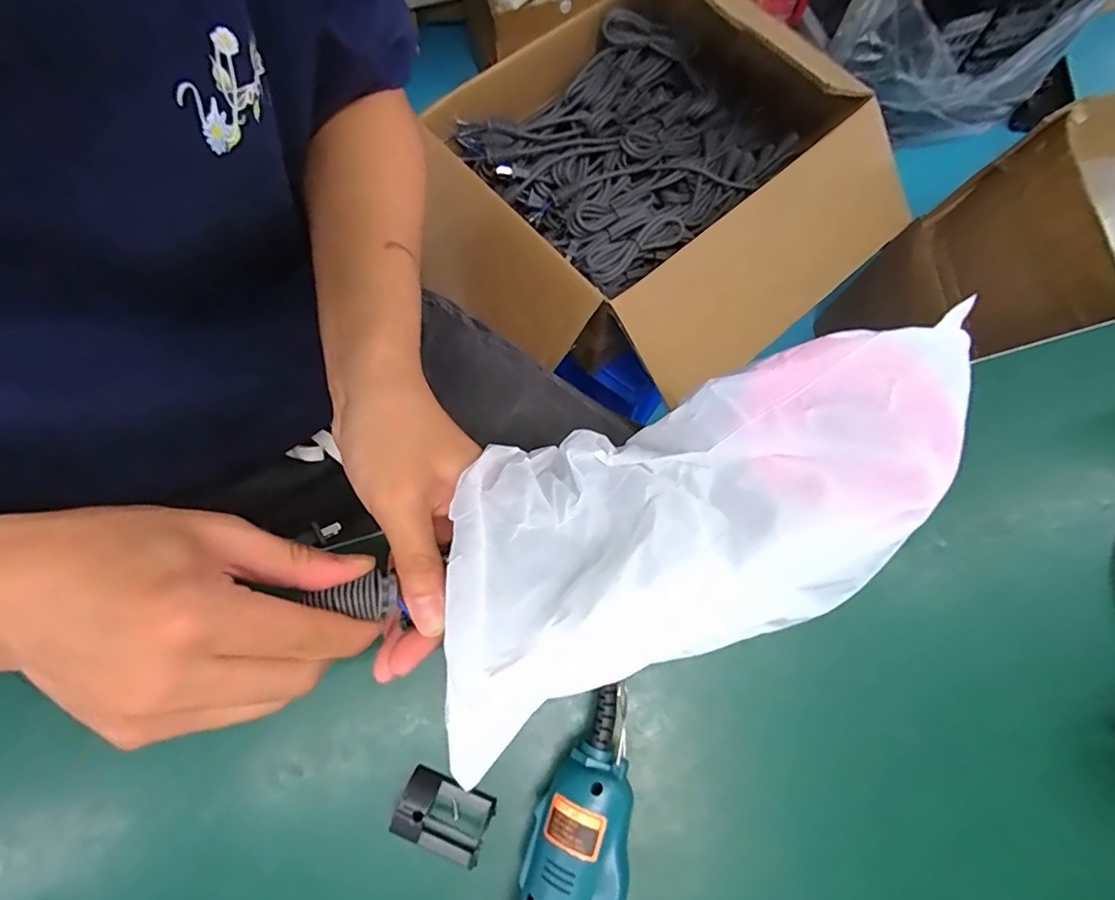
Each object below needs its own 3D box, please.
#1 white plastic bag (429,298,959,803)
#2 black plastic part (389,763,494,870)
[{"bbox_3d":[0.055,0.018,0.217,0.219,0.060,0.111,-26,67,-3],"label":"white plastic bag"},{"bbox_3d":[-0.055,0.176,0.258,0.043,0.018,0.030,22,73,6],"label":"black plastic part"}]

